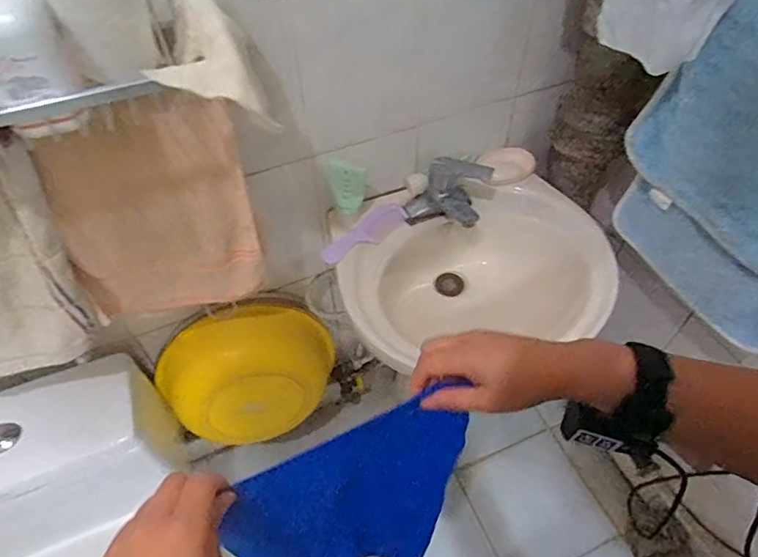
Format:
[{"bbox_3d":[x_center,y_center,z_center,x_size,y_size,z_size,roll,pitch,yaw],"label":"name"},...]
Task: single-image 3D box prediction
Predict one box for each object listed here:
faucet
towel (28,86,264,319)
[{"bbox_3d":[0.115,-0.146,0.906,0.140,0.116,0.081,20,54,15],"label":"faucet"},{"bbox_3d":[-0.286,-0.071,0.673,0.232,0.334,0.031,-17,54,-13],"label":"towel"}]

